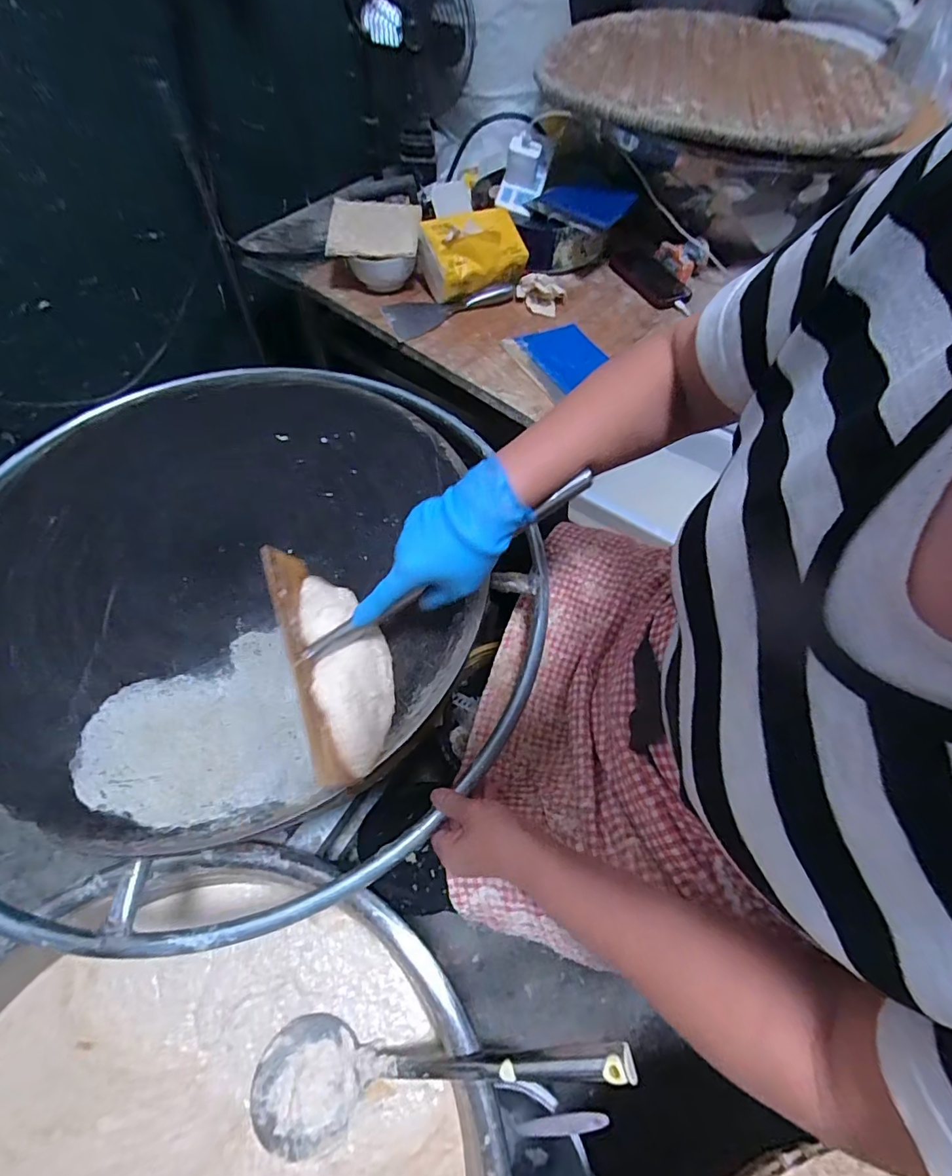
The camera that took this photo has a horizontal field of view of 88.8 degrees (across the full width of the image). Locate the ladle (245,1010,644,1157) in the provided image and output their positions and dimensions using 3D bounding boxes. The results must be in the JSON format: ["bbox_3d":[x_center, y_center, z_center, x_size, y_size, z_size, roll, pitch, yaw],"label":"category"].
[{"bbox_3d":[-0.040,0.459,0.466,0.381,0.071,0.104,-22,60,17],"label":"ladle"}]

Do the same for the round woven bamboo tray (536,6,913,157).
[{"bbox_3d":[0.425,-0.881,0.833,0.567,0.047,0.577,1,60,-3],"label":"round woven bamboo tray"}]

